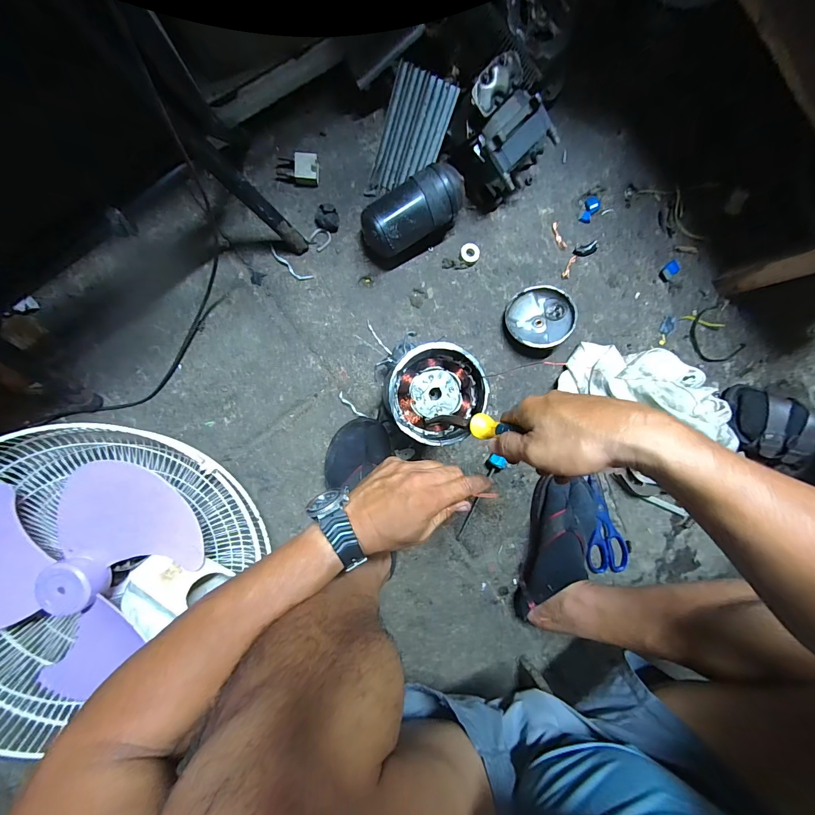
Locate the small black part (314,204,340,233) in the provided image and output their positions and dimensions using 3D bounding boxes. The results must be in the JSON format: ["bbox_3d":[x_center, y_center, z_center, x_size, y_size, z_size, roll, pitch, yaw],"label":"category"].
[{"bbox_3d":[-0.129,-0.301,0.579,0.037,0.020,0.037,-8,92,-4],"label":"small black part"}]

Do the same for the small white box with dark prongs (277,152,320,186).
[{"bbox_3d":[-0.171,-0.374,0.568,0.061,0.024,0.043,0,92,-4],"label":"small white box with dark prongs"}]

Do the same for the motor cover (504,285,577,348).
[{"bbox_3d":[0.216,-0.147,0.594,0.106,0.034,0.106,-43,74,4],"label":"motor cover"}]

